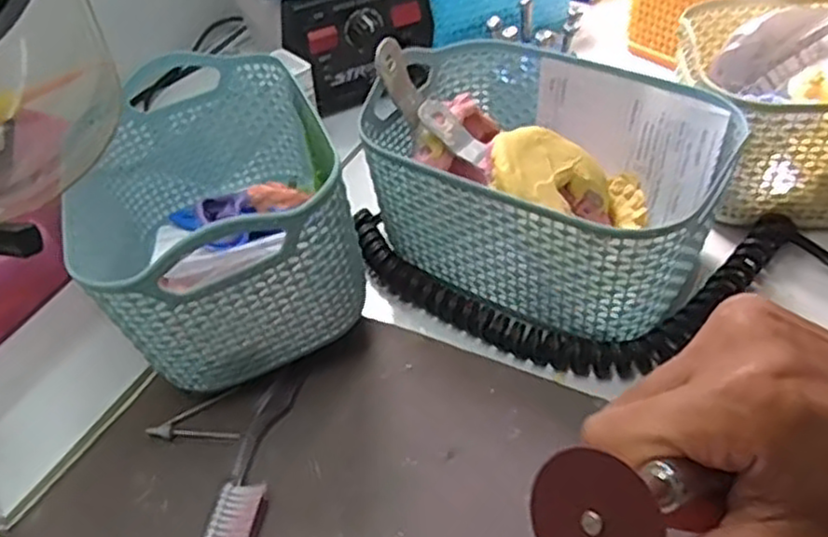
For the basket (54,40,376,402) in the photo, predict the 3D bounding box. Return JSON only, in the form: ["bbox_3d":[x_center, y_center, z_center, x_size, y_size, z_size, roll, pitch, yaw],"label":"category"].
[{"bbox_3d":[-0.101,-0.030,0.365,0.114,0.093,0.169,-18,44,-14],"label":"basket"}]

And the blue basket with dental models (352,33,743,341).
[{"bbox_3d":[0.061,-0.042,0.374,0.162,0.082,0.116,23,49,26],"label":"blue basket with dental models"}]

